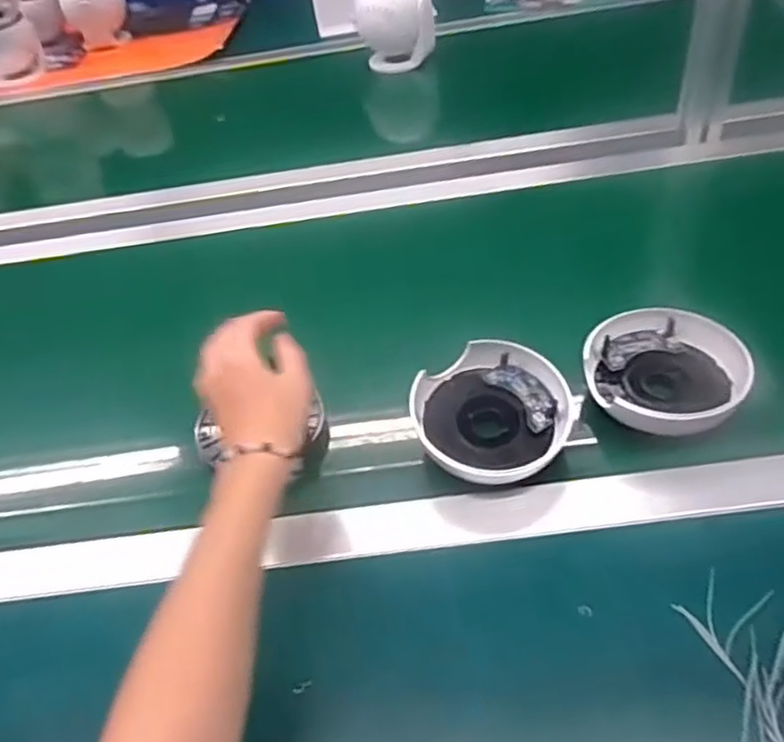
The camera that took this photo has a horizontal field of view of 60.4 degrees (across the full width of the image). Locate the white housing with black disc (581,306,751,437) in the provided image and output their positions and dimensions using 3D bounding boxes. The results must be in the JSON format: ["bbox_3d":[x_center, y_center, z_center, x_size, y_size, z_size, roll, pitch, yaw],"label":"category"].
[{"bbox_3d":[0.210,-0.001,0.524,0.117,0.030,0.117,17,47,24],"label":"white housing with black disc"}]

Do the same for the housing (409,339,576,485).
[{"bbox_3d":[0.075,0.028,0.514,0.117,0.042,0.111,-18,63,0],"label":"housing"}]

